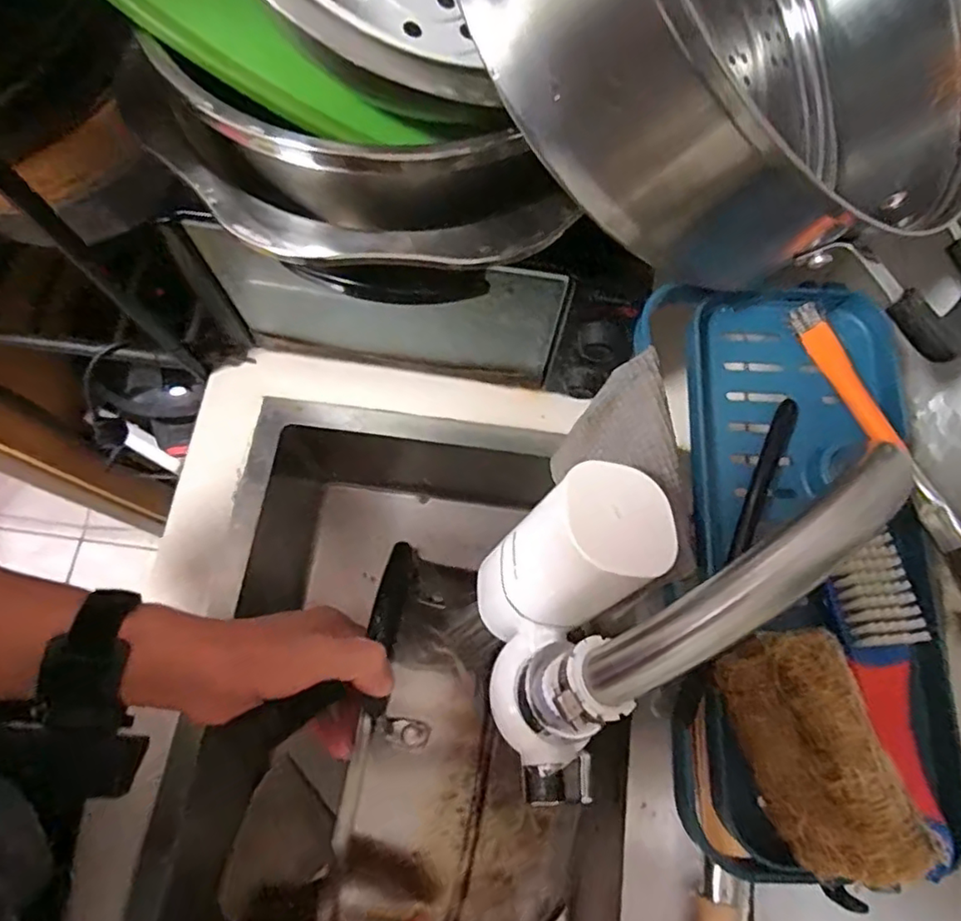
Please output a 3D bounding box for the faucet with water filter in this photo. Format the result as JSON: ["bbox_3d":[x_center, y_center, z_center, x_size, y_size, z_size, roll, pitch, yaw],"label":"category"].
[{"bbox_3d":[0.062,0.051,0.271,0.105,0.135,0.185,41,76,11],"label":"faucet with water filter"}]

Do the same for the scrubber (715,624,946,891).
[{"bbox_3d":[0.135,0.115,0.239,0.042,0.035,0.089,-15,74,-6],"label":"scrubber"}]

